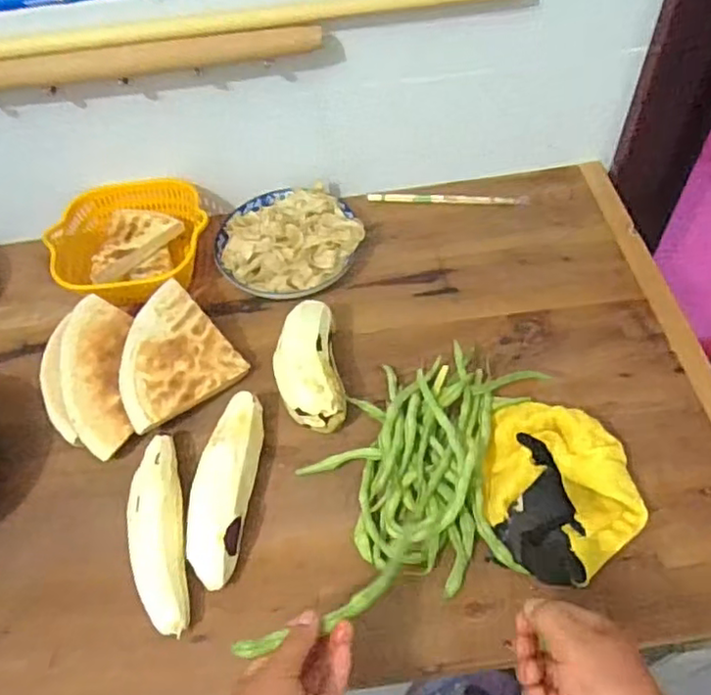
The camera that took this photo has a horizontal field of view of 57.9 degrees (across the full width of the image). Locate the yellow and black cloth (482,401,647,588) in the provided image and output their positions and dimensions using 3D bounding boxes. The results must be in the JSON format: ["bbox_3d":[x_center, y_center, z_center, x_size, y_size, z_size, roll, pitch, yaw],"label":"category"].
[{"bbox_3d":[0.191,0.130,0.592,0.143,0.042,0.173,9,56,12],"label":"yellow and black cloth"}]

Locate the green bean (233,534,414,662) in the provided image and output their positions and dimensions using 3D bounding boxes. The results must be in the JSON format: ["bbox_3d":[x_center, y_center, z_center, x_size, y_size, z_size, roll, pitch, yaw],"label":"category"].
[{"bbox_3d":[-0.018,0.186,0.470,0.149,0.020,0.036,-24,56,-14],"label":"green bean"}]

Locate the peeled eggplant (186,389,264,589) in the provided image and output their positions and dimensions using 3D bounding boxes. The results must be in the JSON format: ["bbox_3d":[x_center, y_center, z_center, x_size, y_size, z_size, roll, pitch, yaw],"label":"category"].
[{"bbox_3d":[-0.124,0.135,0.618,0.056,0.051,0.183,1,55,6],"label":"peeled eggplant"}]

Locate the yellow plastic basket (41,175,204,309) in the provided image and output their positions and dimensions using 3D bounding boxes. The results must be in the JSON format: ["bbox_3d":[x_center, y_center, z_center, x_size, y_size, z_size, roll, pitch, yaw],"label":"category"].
[{"bbox_3d":[-0.274,-0.132,0.801,0.180,0.069,0.164,-3,54,4],"label":"yellow plastic basket"}]

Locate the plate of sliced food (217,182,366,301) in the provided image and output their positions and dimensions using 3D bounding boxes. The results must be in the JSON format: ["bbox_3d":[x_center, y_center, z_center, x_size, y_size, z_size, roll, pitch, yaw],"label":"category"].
[{"bbox_3d":[-0.084,-0.136,0.799,0.171,0.067,0.159,-3,54,4],"label":"plate of sliced food"}]

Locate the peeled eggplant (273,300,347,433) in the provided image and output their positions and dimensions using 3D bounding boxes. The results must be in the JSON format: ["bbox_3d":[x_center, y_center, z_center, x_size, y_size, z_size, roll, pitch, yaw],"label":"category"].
[{"bbox_3d":[-0.049,0.022,0.682,0.068,0.063,0.146,-10,54,-2],"label":"peeled eggplant"}]

